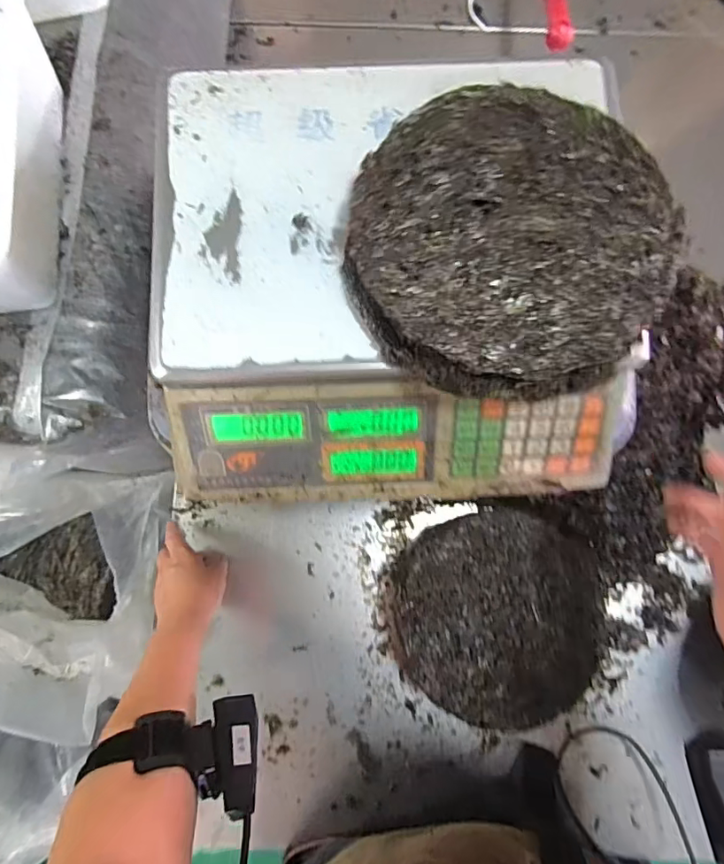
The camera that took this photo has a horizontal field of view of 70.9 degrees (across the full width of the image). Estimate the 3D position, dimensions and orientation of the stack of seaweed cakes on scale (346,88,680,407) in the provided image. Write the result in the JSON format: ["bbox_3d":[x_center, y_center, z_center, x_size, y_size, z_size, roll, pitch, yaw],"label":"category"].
[{"bbox_3d":[0.093,-0.125,0.325,0.195,0.025,0.202,11,78,1],"label":"stack of seaweed cakes on scale"}]

